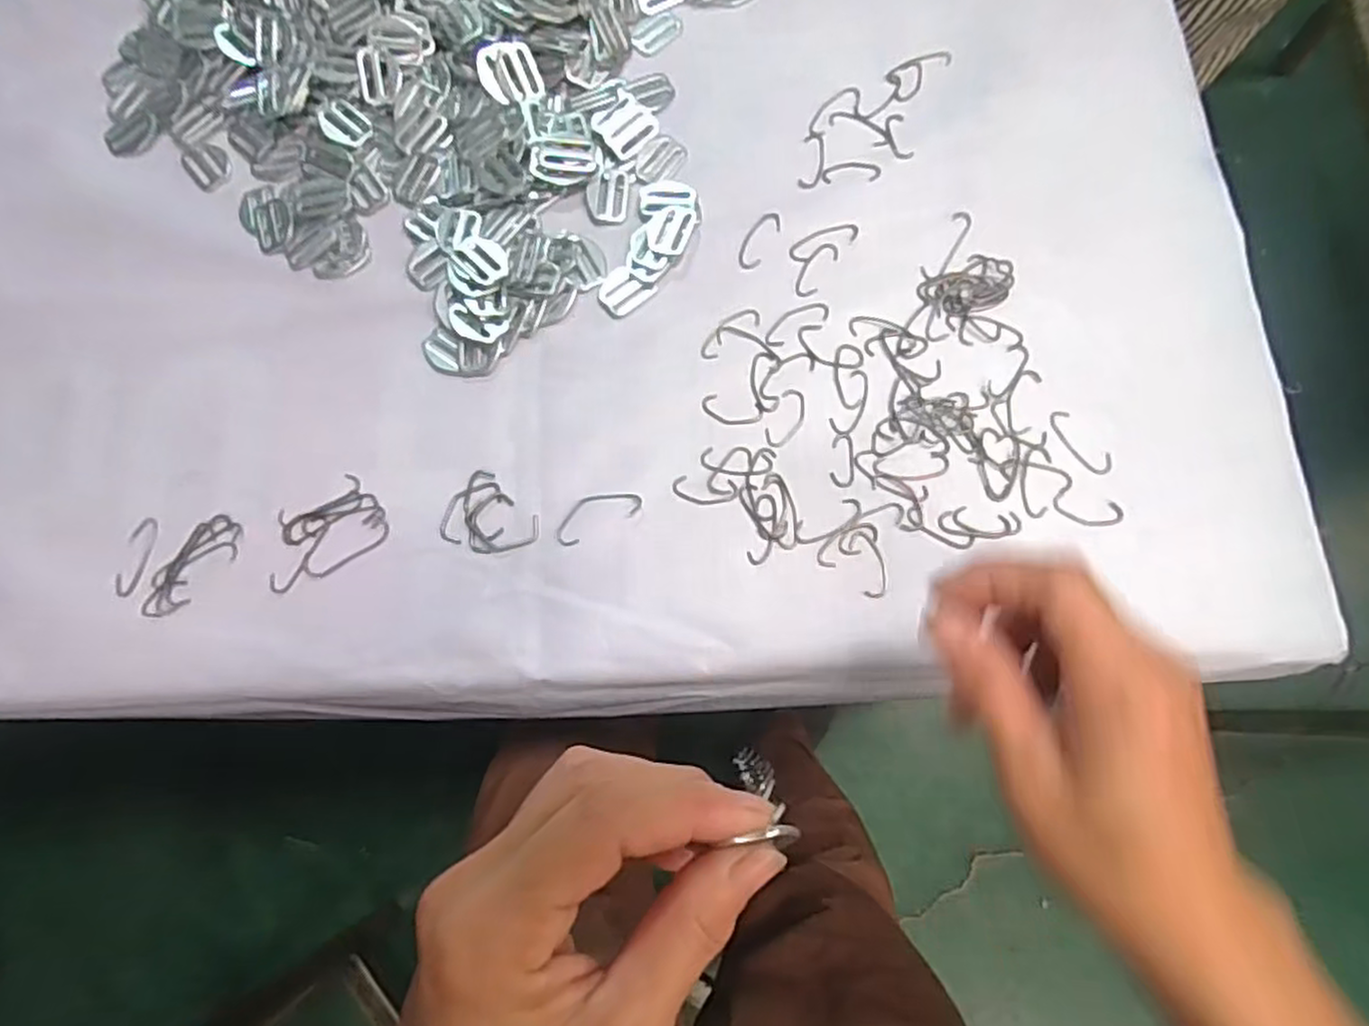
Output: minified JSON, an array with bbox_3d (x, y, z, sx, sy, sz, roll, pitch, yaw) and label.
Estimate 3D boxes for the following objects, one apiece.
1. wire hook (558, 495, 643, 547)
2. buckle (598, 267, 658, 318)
[{"bbox_3d":[-0.045,0.000,0.365,0.046,0.004,0.020,-26,76,-5],"label":"wire hook"},{"bbox_3d":[-0.034,-0.124,0.400,0.028,0.004,0.024,-43,78,-9],"label":"buckle"}]

